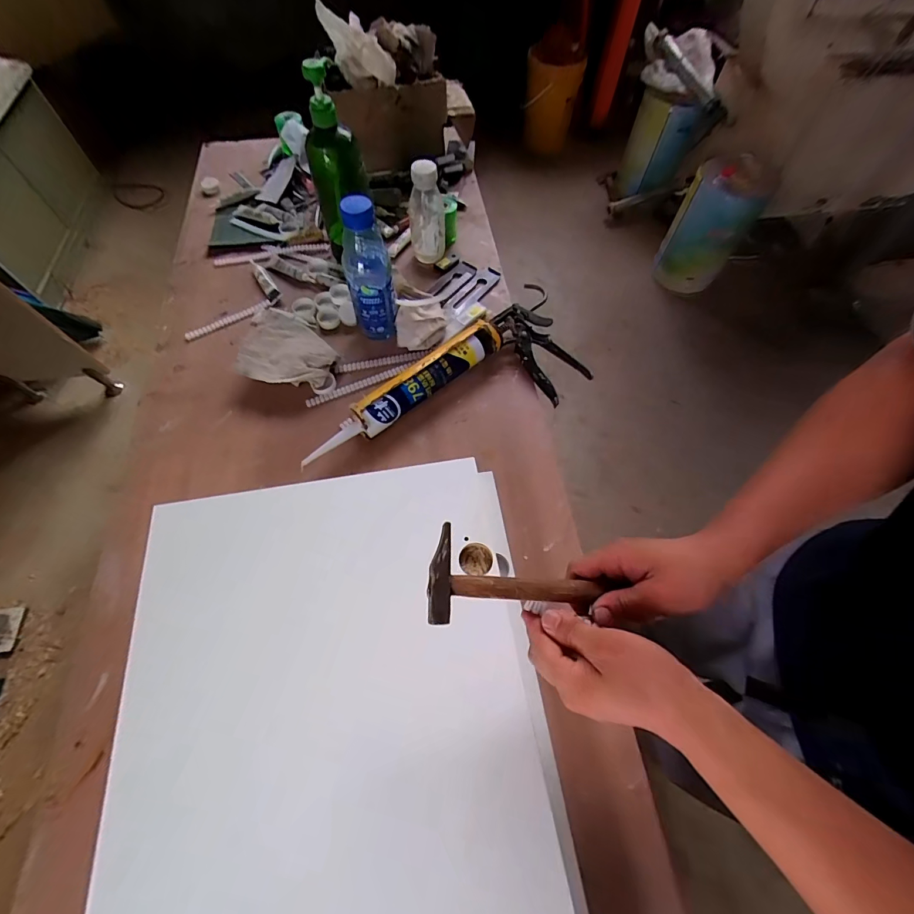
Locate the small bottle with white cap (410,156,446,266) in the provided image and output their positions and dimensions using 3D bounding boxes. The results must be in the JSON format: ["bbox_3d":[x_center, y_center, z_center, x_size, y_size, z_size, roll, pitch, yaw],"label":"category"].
[{"bbox_3d":[-0.047,-0.386,0.652,0.057,0.148,0.044,-4,63,-5],"label":"small bottle with white cap"}]

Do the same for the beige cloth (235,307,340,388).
[{"bbox_3d":[-0.243,-0.163,0.592,0.129,0.032,0.141,0,63,-3],"label":"beige cloth"}]

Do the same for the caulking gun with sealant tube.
[{"bbox_3d":[-0.014,-0.109,0.567,0.431,0.054,0.163,-27,67,-16],"label":"caulking gun with sealant tube"}]

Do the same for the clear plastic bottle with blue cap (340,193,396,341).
[{"bbox_3d":[-0.118,-0.240,0.547,0.059,0.197,0.059,-10,64,-8],"label":"clear plastic bottle with blue cap"}]

